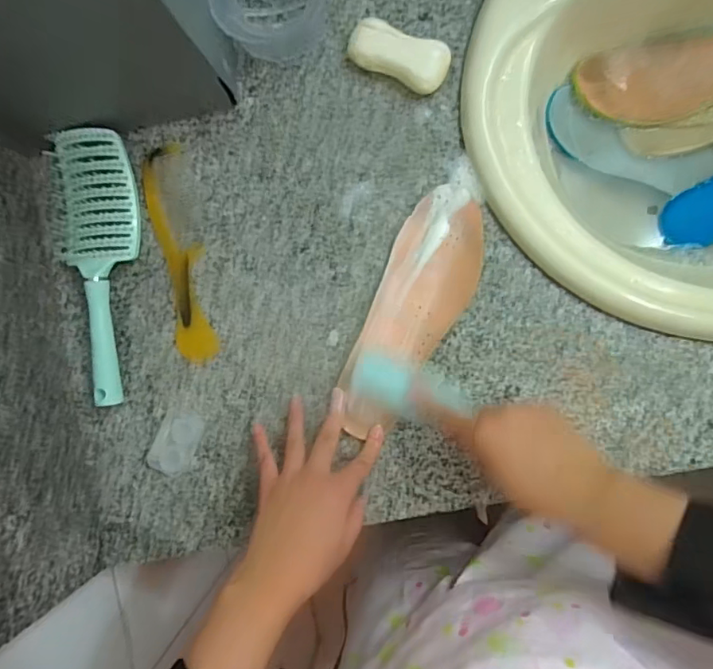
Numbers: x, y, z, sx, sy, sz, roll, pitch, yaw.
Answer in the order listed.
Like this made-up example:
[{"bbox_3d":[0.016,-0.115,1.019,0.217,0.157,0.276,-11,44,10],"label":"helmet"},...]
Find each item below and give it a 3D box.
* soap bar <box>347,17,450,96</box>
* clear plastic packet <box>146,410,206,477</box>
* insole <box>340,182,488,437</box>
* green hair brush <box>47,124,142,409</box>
[{"bbox_3d":[0.039,-0.252,0.480,0.090,0.027,0.040,24,93,5],"label":"soap bar"},{"bbox_3d":[-0.172,0.104,0.501,0.038,0.011,0.059,20,92,6],"label":"clear plastic packet"},{"bbox_3d":[0.049,-0.019,0.475,0.079,0.010,0.230,25,91,5],"label":"insole"},{"bbox_3d":[-0.252,-0.066,0.502,0.078,0.035,0.255,1,91,6],"label":"green hair brush"}]

